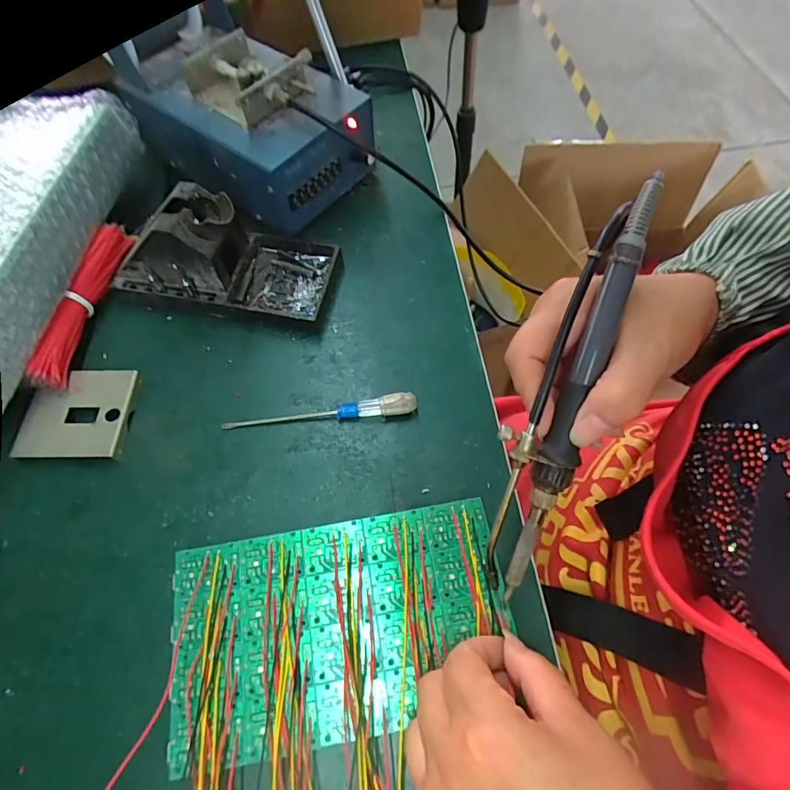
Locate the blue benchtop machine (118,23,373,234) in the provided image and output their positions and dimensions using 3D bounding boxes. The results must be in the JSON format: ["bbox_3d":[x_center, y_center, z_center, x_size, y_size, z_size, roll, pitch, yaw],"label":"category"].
[{"bbox_3d":[-0.114,-0.225,0.383,0.194,0.082,0.124,30,67,15],"label":"blue benchtop machine"}]

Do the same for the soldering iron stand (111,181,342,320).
[{"bbox_3d":[-0.126,-0.107,0.337,0.154,0.070,0.075,10,63,6],"label":"soldering iron stand"}]

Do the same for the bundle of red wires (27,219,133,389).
[{"bbox_3d":[-0.222,-0.066,0.331,0.020,0.028,0.133,4,63,4],"label":"bundle of red wires"}]

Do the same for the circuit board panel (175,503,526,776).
[{"bbox_3d":[-0.028,0.118,0.242,0.170,0.007,0.100,-8,63,-6],"label":"circuit board panel"}]

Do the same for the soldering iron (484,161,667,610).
[{"bbox_3d":[0.076,-0.001,0.217,0.034,0.015,0.202,16,98,6],"label":"soldering iron"}]

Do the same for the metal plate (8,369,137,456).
[{"bbox_3d":[-0.209,0.012,0.309,0.063,0.012,0.063,1,63,-2],"label":"metal plate"}]

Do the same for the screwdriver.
[{"bbox_3d":[-0.050,0.010,0.306,0.126,0.015,0.012,-4,63,0],"label":"screwdriver"}]

